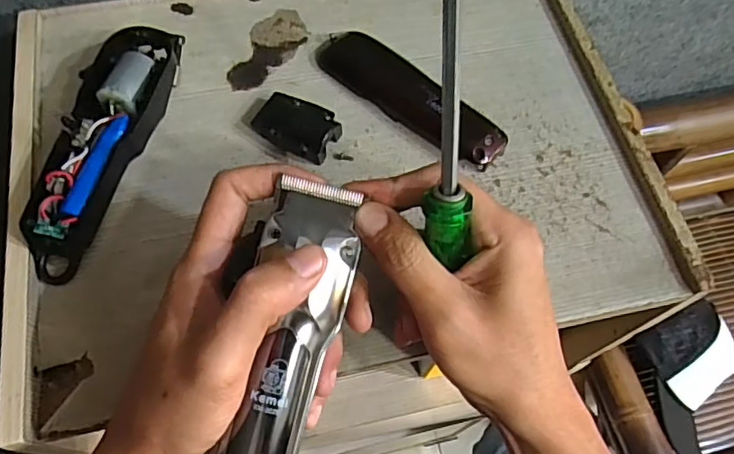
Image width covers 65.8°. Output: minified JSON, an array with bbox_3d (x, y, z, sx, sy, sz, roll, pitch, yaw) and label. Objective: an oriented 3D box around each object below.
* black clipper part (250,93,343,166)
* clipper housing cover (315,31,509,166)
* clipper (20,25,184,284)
[{"bbox_3d":[-0.046,-0.066,0.372,0.053,0.016,0.037,27,65,10],"label":"black clipper part"},{"bbox_3d":[0.028,-0.091,0.386,0.146,0.020,0.037,38,67,15],"label":"clipper housing cover"},{"bbox_3d":[-0.162,-0.052,0.348,0.046,0.034,0.163,11,63,3],"label":"clipper"}]

